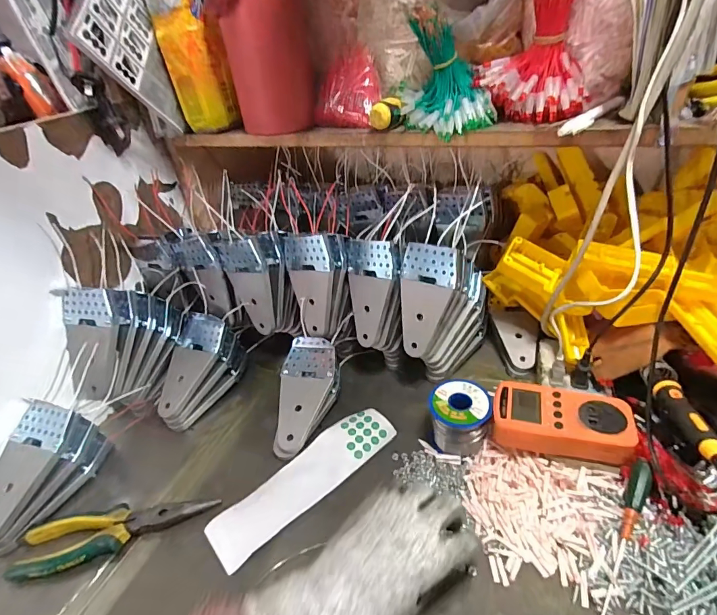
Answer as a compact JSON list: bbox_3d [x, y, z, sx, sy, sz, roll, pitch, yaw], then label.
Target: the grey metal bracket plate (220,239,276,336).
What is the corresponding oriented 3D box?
[{"bbox_3d":[-0.136,-0.025,0.535,0.067,0.129,0.015,-5,24,31],"label":"grey metal bracket plate"}]

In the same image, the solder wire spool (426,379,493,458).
[{"bbox_3d":[0.114,0.124,0.463,0.063,0.061,0.061,4,37,16],"label":"solder wire spool"}]

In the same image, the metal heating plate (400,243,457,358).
[{"bbox_3d":[0.078,-0.007,0.493,0.064,0.134,0.009,15,14,29],"label":"metal heating plate"}]

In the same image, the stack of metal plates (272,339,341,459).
[{"bbox_3d":[-0.067,0.113,0.520,0.066,0.034,0.151,2,56,14],"label":"stack of metal plates"}]

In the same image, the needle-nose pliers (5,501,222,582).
[{"bbox_3d":[-0.245,0.230,0.418,0.190,0.023,0.056,-9,35,-2],"label":"needle-nose pliers"}]

